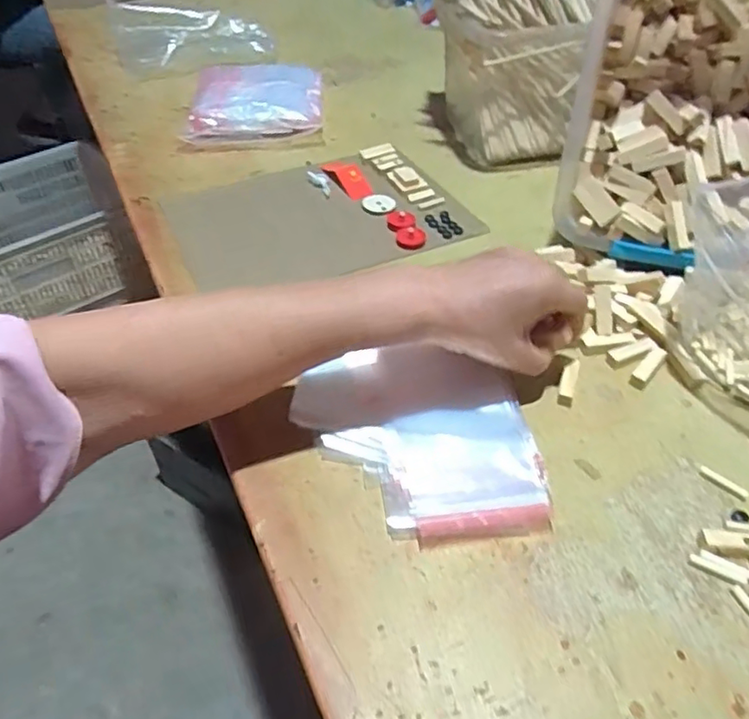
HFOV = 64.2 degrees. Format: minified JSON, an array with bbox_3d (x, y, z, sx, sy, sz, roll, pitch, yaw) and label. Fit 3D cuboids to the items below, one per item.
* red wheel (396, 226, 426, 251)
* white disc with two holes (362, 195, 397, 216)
[{"bbox_3d":[0.035,-0.118,0.578,0.027,0.007,0.026,-6,45,-4],"label":"red wheel"},{"bbox_3d":[0.004,-0.163,0.627,0.035,0.009,0.035,-1,45,1],"label":"white disc with two holes"}]

